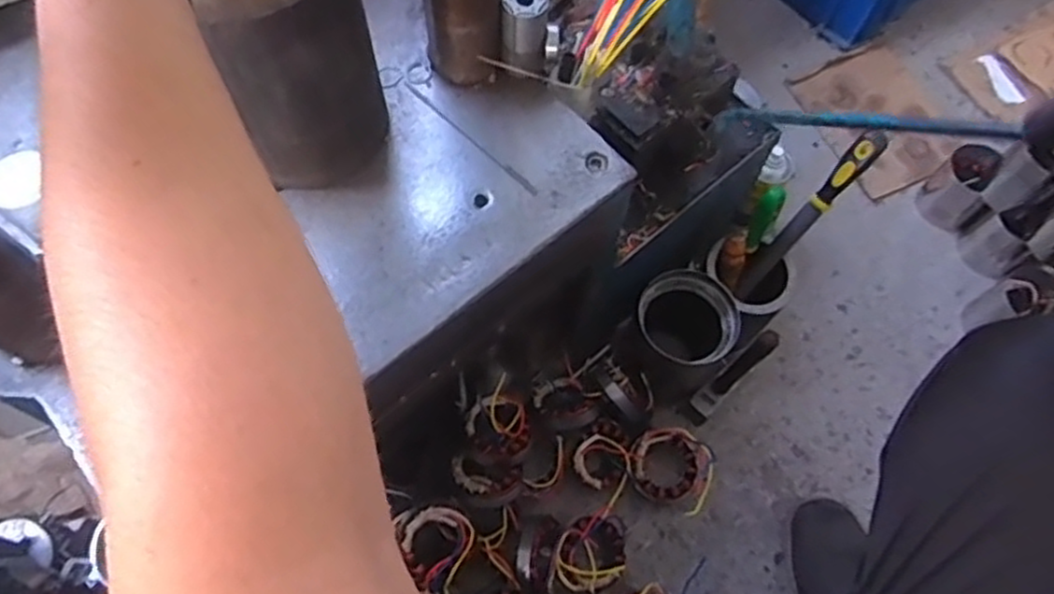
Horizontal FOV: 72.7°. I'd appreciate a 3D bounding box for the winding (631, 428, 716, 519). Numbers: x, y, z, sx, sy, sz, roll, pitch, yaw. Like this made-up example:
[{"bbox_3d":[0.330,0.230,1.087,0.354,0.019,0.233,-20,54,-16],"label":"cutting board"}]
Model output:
[{"bbox_3d":[0.182,0.217,0.907,0.098,0.060,0.086,33,68,13],"label":"winding"}]

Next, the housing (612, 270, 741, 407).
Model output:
[{"bbox_3d":[0.190,0.049,0.916,0.126,0.164,0.125,1,65,-1],"label":"housing"}]

